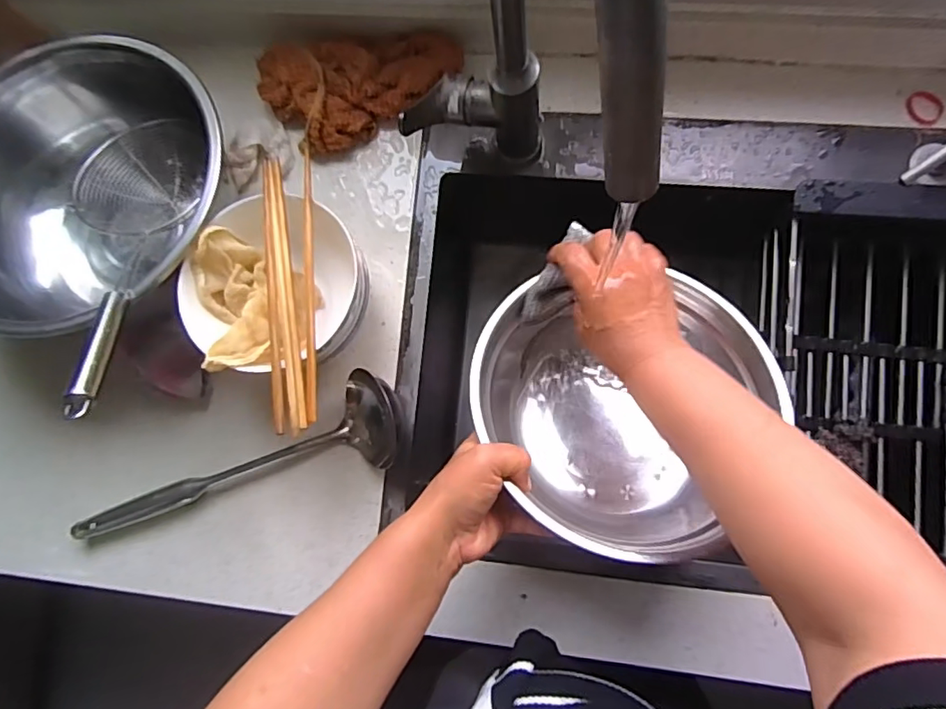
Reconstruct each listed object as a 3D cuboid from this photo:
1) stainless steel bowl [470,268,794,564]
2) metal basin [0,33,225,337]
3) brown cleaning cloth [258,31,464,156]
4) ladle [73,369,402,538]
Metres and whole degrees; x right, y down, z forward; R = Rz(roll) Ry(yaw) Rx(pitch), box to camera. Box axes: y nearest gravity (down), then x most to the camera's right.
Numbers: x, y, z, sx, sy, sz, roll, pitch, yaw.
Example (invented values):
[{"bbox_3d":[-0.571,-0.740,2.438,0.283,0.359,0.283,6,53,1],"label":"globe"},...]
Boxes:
[{"bbox_3d":[0.126,0.042,0.479,0.246,0.095,0.246,1,64,-2],"label":"stainless steel bowl"},{"bbox_3d":[-0.354,-0.149,0.525,0.274,0.130,0.225,-6,84,5],"label":"metal basin"},{"bbox_3d":[-0.120,-0.264,0.562,0.207,0.046,0.116,0,84,6],"label":"brown cleaning cloth"},{"bbox_3d":[-0.226,0.121,0.520,0.350,0.060,0.085,-25,82,3],"label":"ladle"}]

